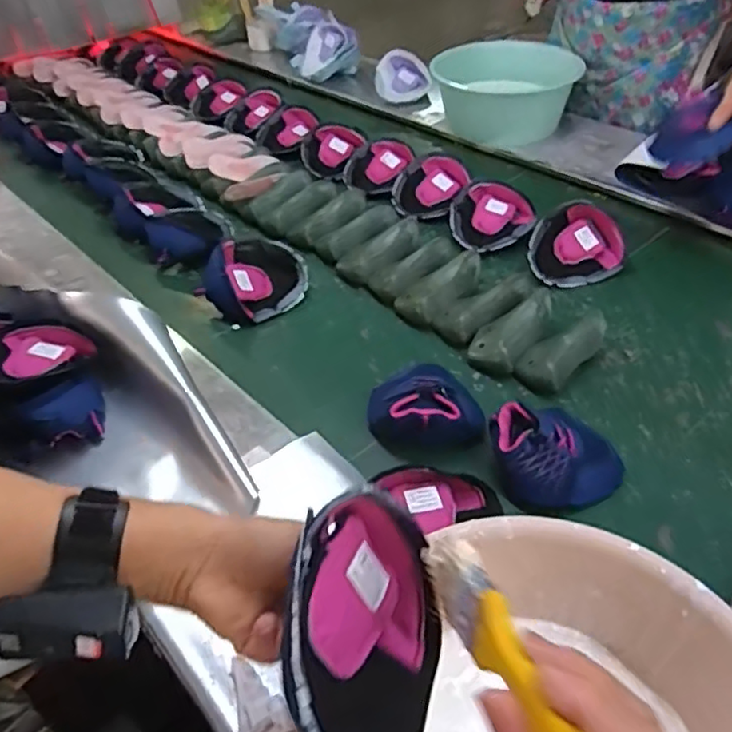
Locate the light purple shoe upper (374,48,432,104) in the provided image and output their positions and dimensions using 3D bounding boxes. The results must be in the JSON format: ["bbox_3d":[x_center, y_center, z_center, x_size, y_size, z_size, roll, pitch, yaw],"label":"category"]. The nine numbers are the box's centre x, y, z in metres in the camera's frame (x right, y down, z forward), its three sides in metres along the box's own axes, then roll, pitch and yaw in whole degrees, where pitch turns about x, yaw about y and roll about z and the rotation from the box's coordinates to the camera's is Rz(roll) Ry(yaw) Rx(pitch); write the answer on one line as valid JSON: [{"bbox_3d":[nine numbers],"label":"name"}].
[{"bbox_3d":[0.093,-0.732,1.593,0.136,0.086,0.183,1,43,6],"label":"light purple shoe upper"}]

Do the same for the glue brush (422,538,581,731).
[{"bbox_3d":[0.056,0.117,0.259,0.020,0.034,0.158,-12,11,-8],"label":"glue brush"}]

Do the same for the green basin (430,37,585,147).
[{"bbox_3d":[0.307,-0.629,1.439,0.292,0.123,0.292,-3,42,2],"label":"green basin"}]

